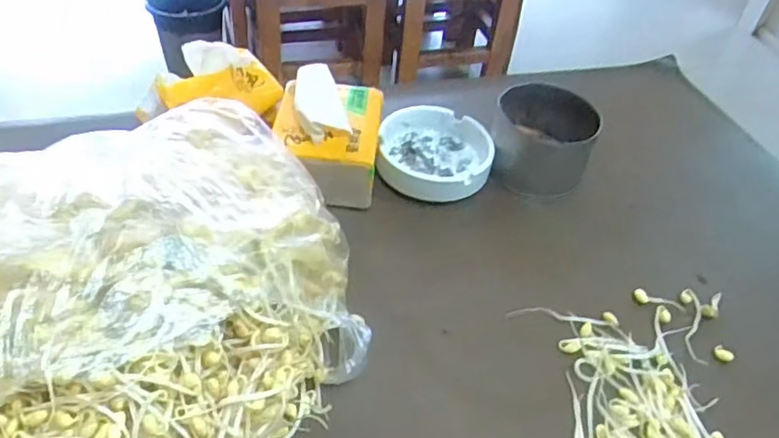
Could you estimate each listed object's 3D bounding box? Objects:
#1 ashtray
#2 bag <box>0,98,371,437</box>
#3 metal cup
[{"bbox_3d":[0.038,-0.059,0.524,0.094,0.025,0.099,2,44,-5],"label":"ashtray"},{"bbox_3d":[-0.149,0.056,0.338,0.274,0.096,0.264,-19,50,-25],"label":"bag"},{"bbox_3d":[0.133,-0.074,0.536,0.084,0.058,0.100,11,44,4],"label":"metal cup"}]

